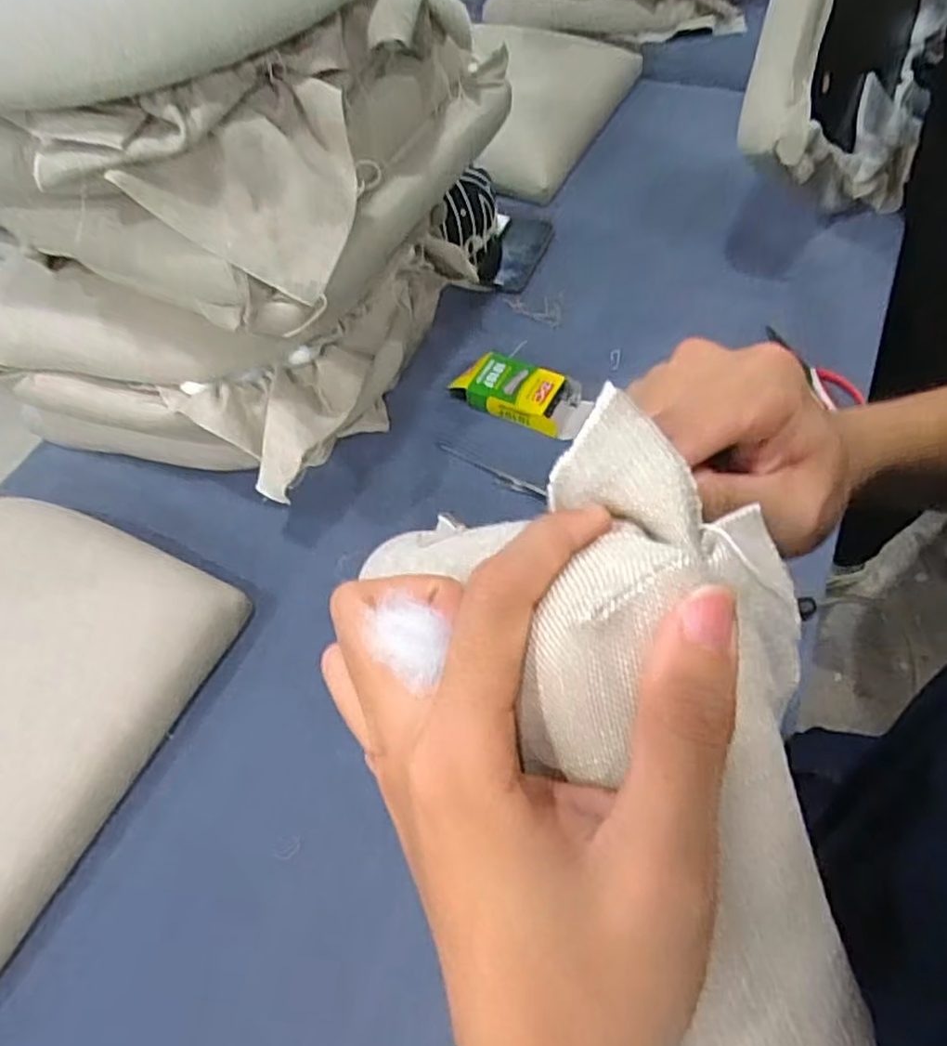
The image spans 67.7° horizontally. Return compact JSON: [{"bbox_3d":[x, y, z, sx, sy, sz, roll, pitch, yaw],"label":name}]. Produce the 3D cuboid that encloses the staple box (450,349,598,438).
[{"bbox_3d":[0.063,-0.172,0.929,0.181,0.037,0.085,19,60,15],"label":"staple box"}]

